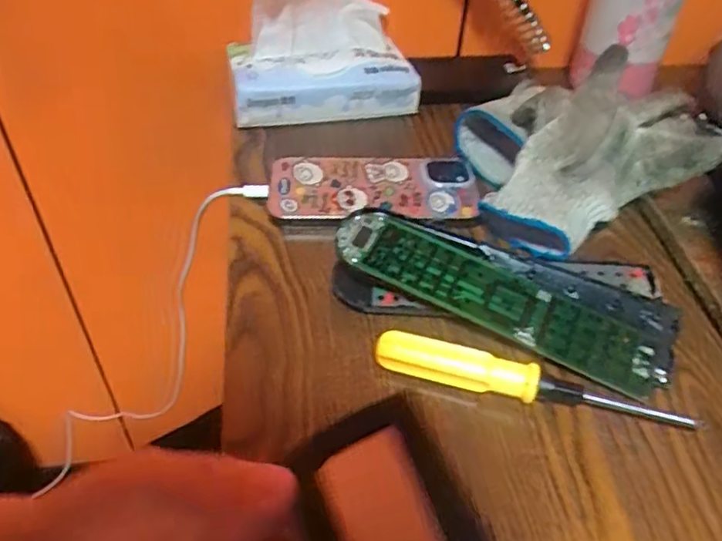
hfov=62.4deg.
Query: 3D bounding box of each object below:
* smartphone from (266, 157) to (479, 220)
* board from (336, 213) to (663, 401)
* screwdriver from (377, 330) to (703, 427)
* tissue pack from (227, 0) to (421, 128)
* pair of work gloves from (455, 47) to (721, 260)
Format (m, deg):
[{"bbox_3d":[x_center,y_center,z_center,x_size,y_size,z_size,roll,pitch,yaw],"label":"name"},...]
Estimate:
[{"bbox_3d":[0.009,-0.056,0.413,0.140,0.017,0.062,-3,44,-7],"label":"smartphone"},{"bbox_3d":[0.073,0.014,0.322,0.177,0.004,0.041,26,62,8],"label":"board"},{"bbox_3d":[0.082,0.058,0.294,0.152,0.020,0.015,14,44,10],"label":"screwdriver"},{"bbox_3d":[-0.031,-0.175,0.466,0.139,0.092,0.074,-13,46,-15],"label":"tissue pack"},{"bbox_3d":[0.150,-0.096,0.408,0.187,0.052,0.134,-22,49,-23],"label":"pair of work gloves"}]

